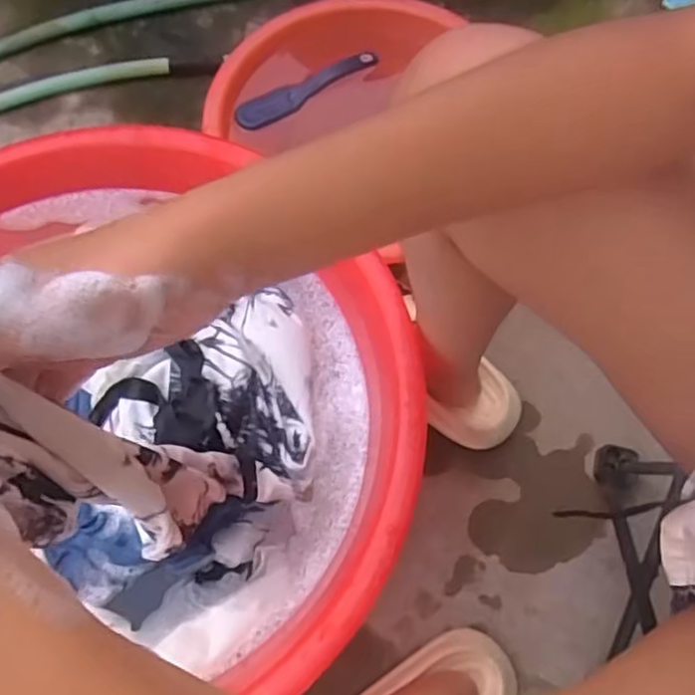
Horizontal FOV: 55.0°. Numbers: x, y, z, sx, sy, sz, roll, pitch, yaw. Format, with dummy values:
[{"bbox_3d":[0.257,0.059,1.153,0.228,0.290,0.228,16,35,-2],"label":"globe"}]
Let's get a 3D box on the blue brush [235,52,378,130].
[{"bbox_3d":[-0.049,-0.314,0.814,0.190,0.029,0.033,-32,75,-14],"label":"blue brush"}]

